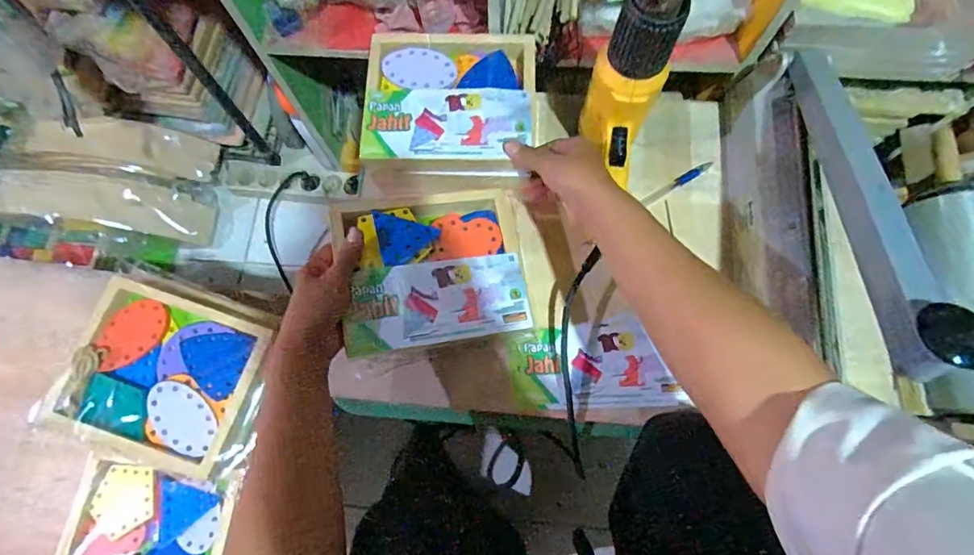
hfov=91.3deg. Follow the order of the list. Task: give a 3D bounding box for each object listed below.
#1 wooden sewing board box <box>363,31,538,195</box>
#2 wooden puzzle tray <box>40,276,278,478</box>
[{"bbox_3d":[-0.040,-0.189,0.526,0.181,0.038,0.176,3,75,2],"label":"wooden sewing board box"},{"bbox_3d":[-0.337,0.102,0.495,0.180,0.031,0.166,18,76,6],"label":"wooden puzzle tray"}]

